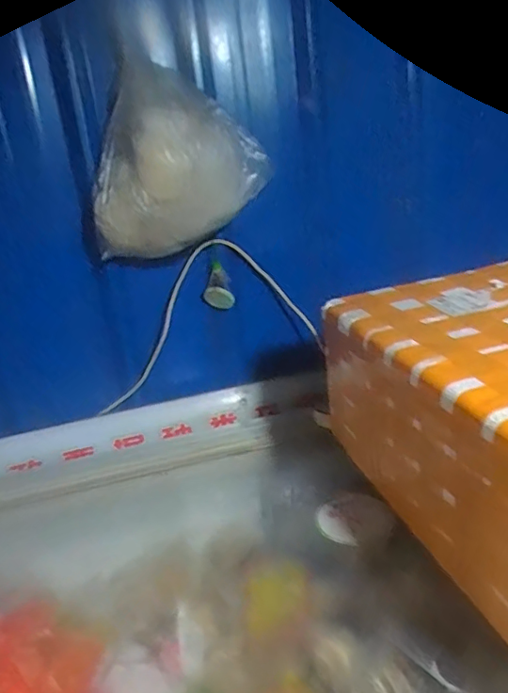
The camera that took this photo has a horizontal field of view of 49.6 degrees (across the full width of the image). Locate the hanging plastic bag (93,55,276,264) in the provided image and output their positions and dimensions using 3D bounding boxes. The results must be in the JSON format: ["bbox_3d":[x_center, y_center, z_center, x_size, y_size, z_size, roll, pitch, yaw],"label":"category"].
[{"bbox_3d":[-0.142,-0.337,0.974,0.295,0.307,0.189,-15,22,-19],"label":"hanging plastic bag"}]

